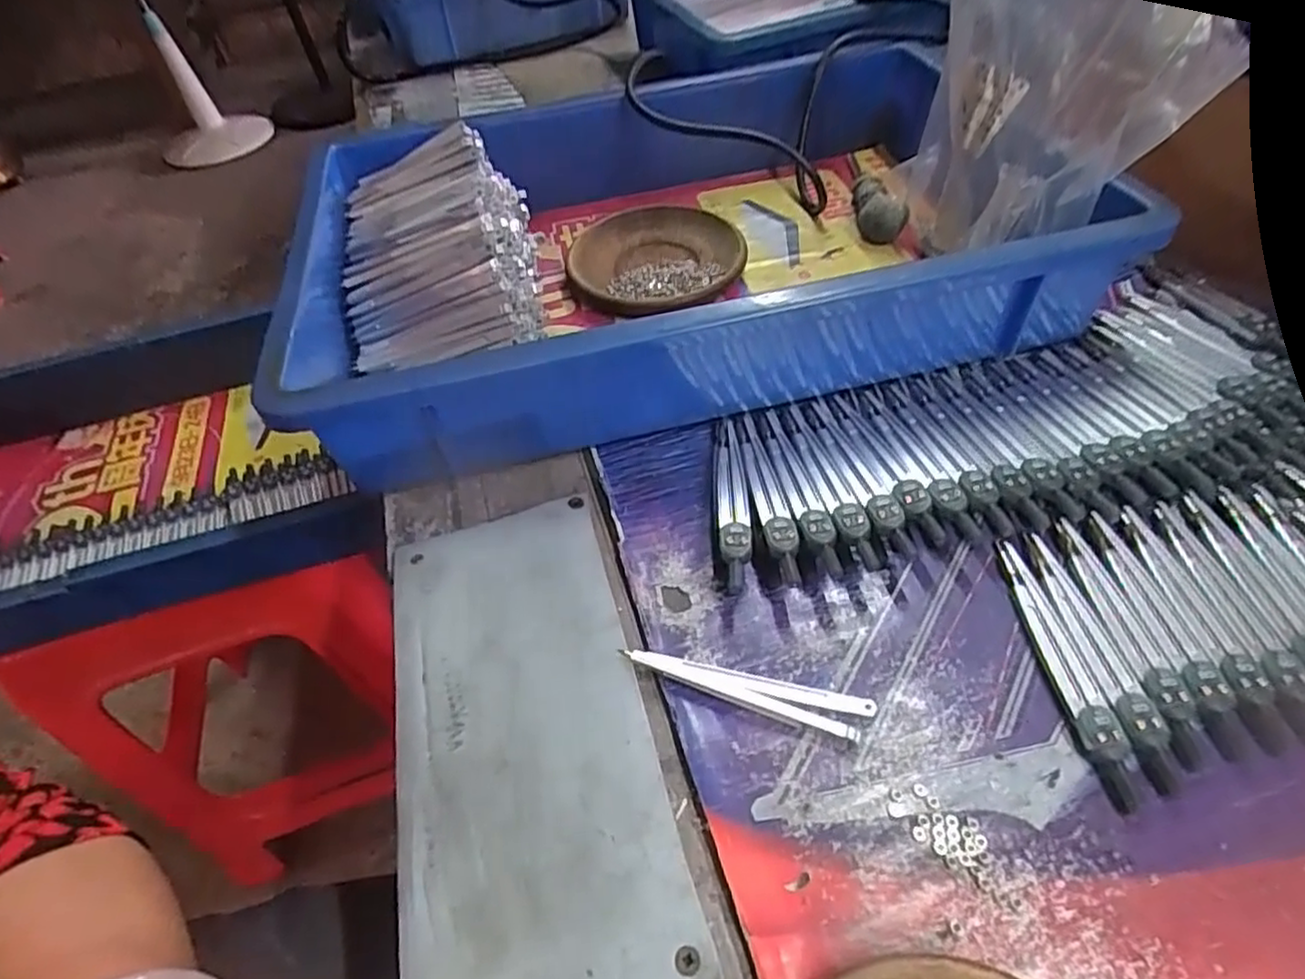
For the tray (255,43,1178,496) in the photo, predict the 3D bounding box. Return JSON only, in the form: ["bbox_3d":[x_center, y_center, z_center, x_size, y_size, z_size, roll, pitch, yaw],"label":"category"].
[{"bbox_3d":[0.010,-0.168,0.431,0.434,0.073,0.304,-14,51,-5],"label":"tray"}]

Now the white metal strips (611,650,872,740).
[{"bbox_3d":[0.036,0.076,0.269,0.095,0.009,0.016,13,53,17],"label":"white metal strips"}]

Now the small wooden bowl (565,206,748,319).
[{"bbox_3d":[0.002,-0.149,0.452,0.111,0.019,0.107,-3,50,4],"label":"small wooden bowl"}]

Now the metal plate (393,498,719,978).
[{"bbox_3d":[-0.052,0.089,0.265,0.092,0.004,0.194,-15,50,-7],"label":"metal plate"}]

